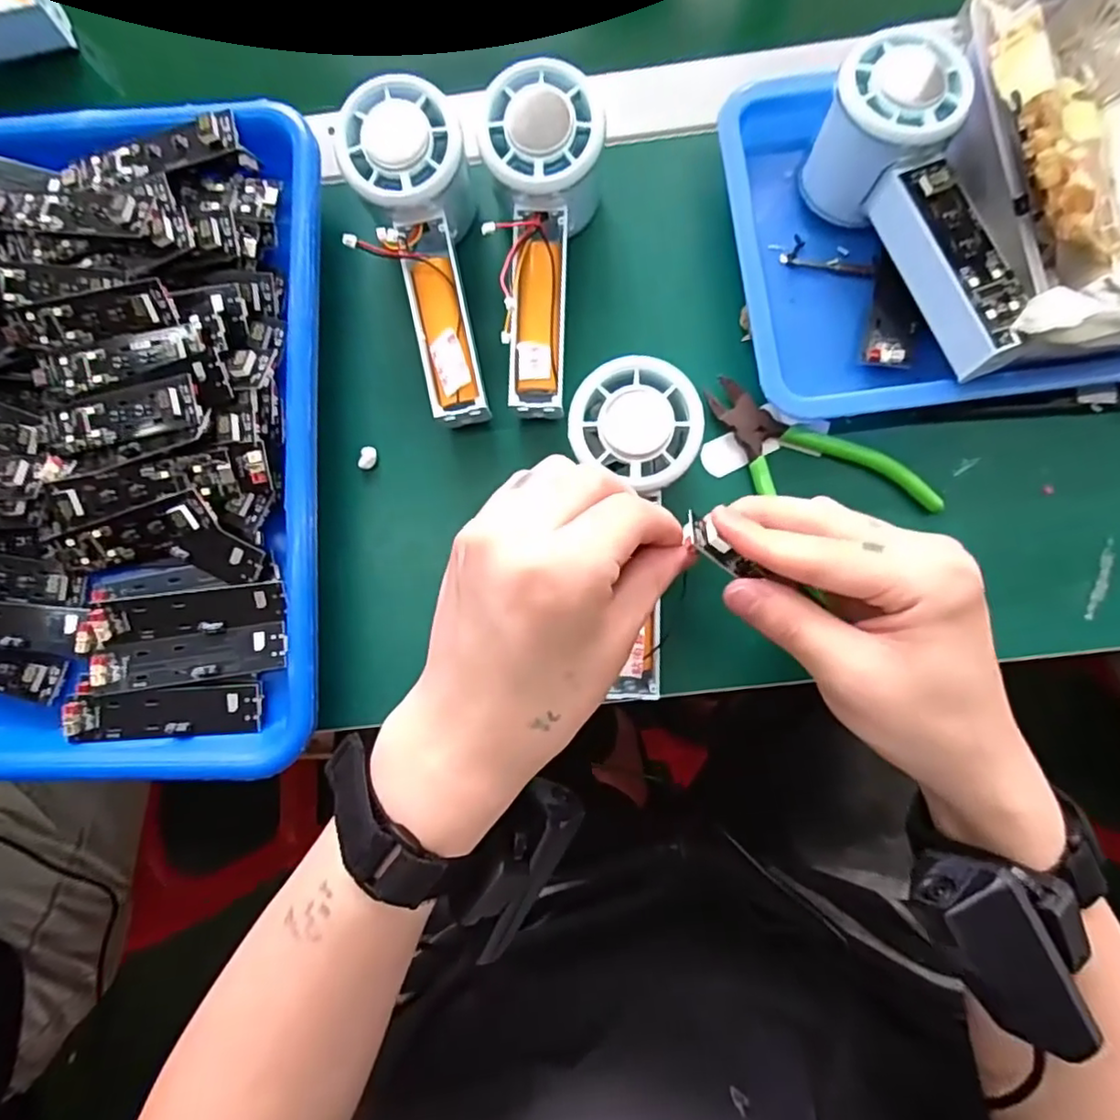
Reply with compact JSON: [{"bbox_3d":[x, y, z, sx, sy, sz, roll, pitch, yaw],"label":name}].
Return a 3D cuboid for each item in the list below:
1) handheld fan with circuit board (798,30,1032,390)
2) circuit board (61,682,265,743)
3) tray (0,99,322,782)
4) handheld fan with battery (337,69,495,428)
[{"bbox_3d":[0.172,-0.159,0.293,0.055,0.061,0.147,-30,83,0],"label":"handheld fan with circuit board"},{"bbox_3d":[-0.195,0.076,0.306,0.090,0.012,0.024,-5,84,2],"label":"circuit board"},{"bbox_3d":[-0.243,-0.060,0.314,0.246,0.043,0.327,-2,84,3],"label":"tray"},{"bbox_3d":[-0.064,-0.145,0.314,0.054,0.056,0.152,-10,97,2],"label":"handheld fan with battery"}]

